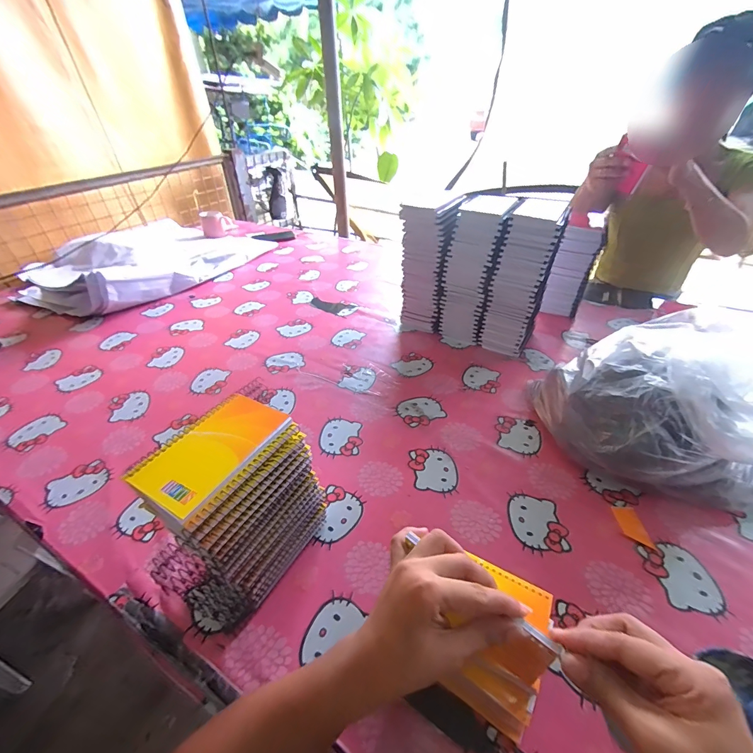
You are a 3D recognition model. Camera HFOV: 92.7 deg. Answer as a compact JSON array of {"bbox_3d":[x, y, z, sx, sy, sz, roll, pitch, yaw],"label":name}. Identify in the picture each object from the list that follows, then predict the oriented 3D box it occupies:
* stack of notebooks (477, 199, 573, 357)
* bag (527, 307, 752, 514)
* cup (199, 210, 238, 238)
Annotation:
[{"bbox_3d":[0.311,-0.209,0.767,0.102,0.285,0.173,17,42,21],"label":"stack of notebooks"},{"bbox_3d":[0.411,0.049,0.519,0.269,0.189,0.220,3,38,4],"label":"bag"},{"bbox_3d":[-0.636,-0.625,1.453,0.135,0.087,0.094,-15,41,-18],"label":"cup"}]

